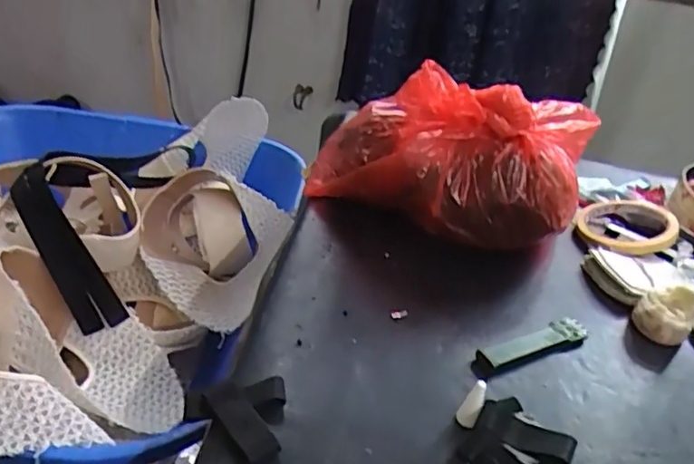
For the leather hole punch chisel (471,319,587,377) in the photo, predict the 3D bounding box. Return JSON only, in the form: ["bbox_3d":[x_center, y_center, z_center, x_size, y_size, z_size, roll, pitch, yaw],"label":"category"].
[{"bbox_3d":[0.142,0.086,0.448,0.111,0.012,0.021,-11,38,-28],"label":"leather hole punch chisel"}]

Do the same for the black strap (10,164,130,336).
[{"bbox_3d":[-0.290,0.018,0.599,0.042,0.027,0.186,-27,81,-41],"label":"black strap"}]

